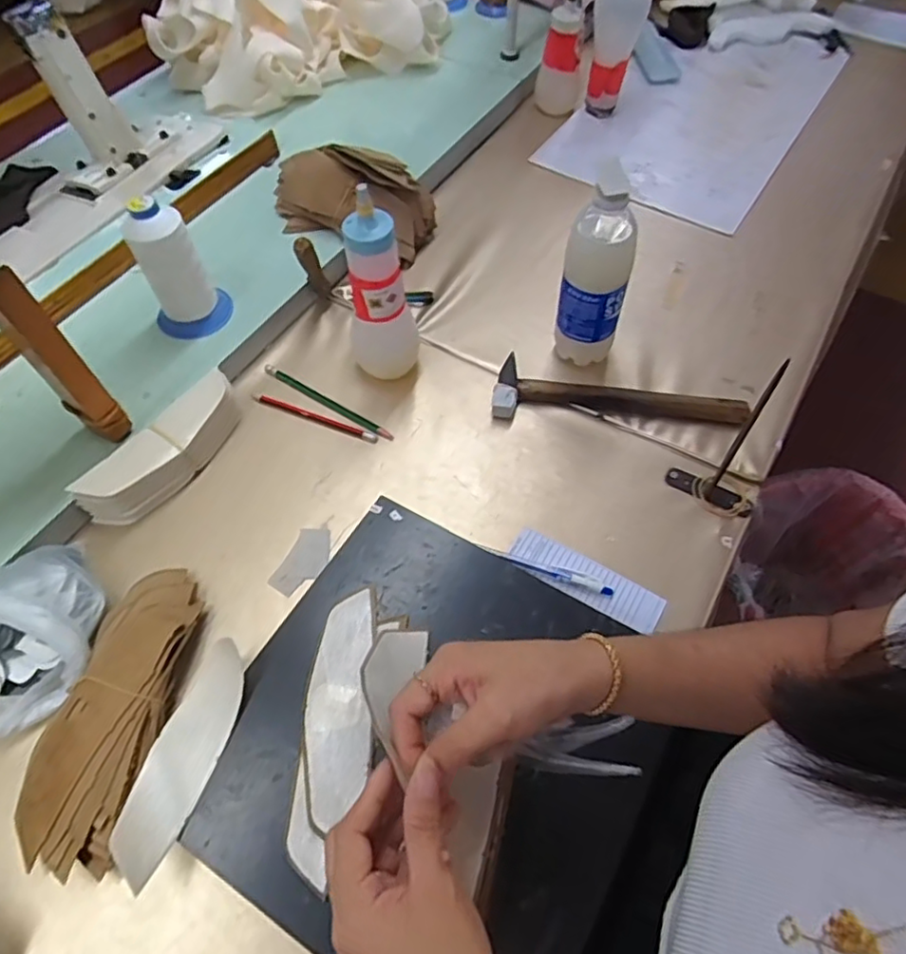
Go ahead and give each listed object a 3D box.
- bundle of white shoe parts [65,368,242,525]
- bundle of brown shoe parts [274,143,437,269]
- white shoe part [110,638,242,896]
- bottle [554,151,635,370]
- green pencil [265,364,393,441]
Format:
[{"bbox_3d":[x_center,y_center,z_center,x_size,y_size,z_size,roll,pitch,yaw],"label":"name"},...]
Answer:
[{"bbox_3d":[-0.274,-0.025,0.607,0.054,0.048,0.172,28,62,16],"label":"bundle of white shoe parts"},{"bbox_3d":[-0.129,-0.341,0.763,0.190,0.096,0.092,20,60,12],"label":"bundle of brown shoe parts"},{"bbox_3d":[-0.188,0.197,0.444,0.048,0.015,0.152,37,55,-26],"label":"white shoe part"},{"bbox_3d":[0.141,-0.198,0.615,0.064,0.204,0.060,16,59,9],"label":"bottle"},{"bbox_3d":[-0.134,-0.082,0.662,0.171,0.004,0.012,29,63,17],"label":"green pencil"}]

